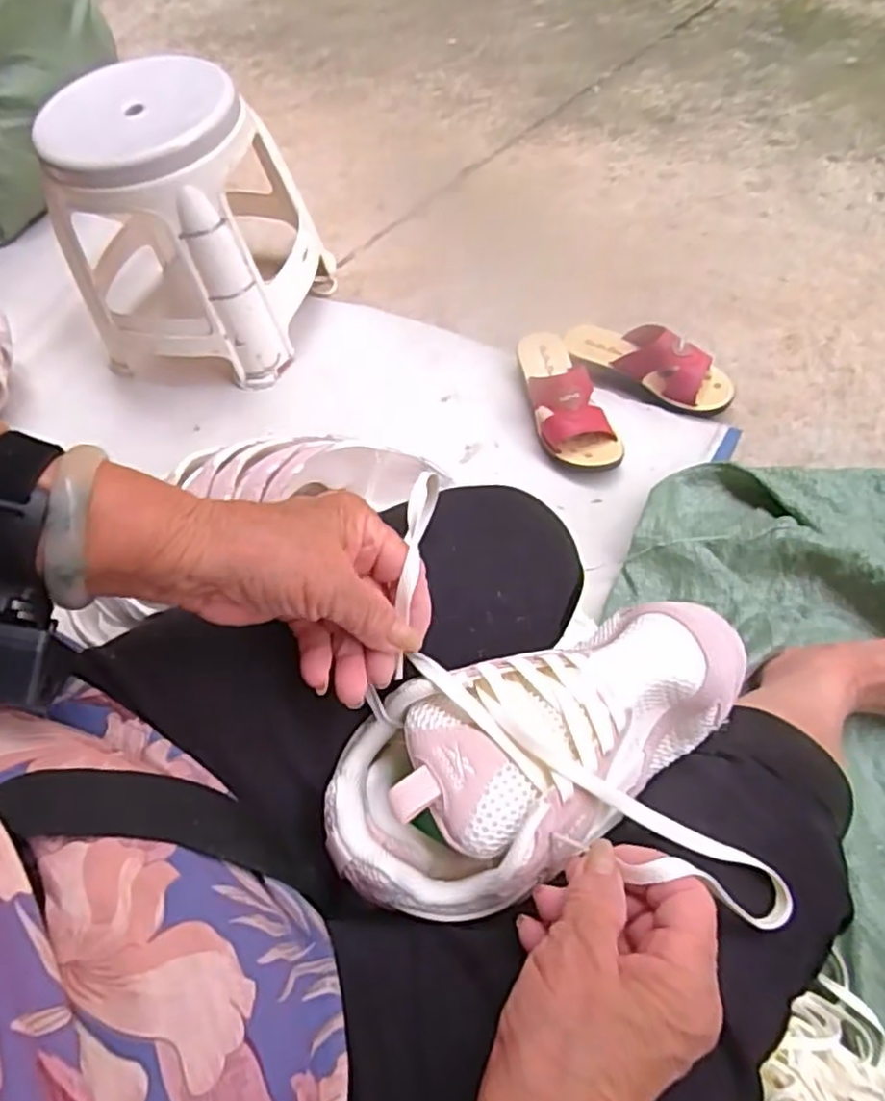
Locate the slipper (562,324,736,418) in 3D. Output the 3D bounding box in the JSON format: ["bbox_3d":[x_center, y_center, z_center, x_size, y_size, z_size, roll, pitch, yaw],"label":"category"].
[{"bbox_3d":[0.268,-0.250,0.907,0.225,0.069,0.076,29,69,22],"label":"slipper"}]

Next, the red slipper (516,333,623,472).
[{"bbox_3d":[0.150,-0.198,0.888,0.084,0.078,0.223,-20,60,-2],"label":"red slipper"}]

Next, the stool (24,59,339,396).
[{"bbox_3d":[-0.342,-0.434,0.943,0.248,0.301,0.278,13,64,16],"label":"stool"}]

